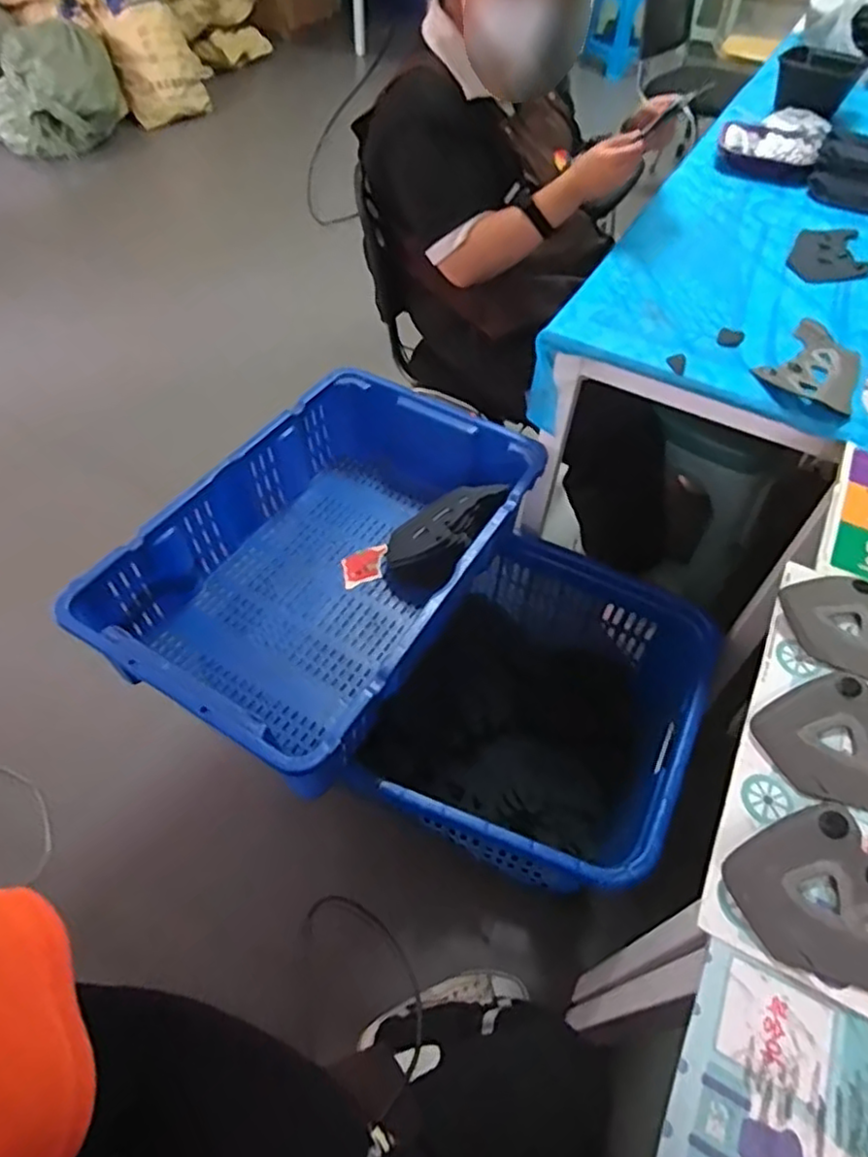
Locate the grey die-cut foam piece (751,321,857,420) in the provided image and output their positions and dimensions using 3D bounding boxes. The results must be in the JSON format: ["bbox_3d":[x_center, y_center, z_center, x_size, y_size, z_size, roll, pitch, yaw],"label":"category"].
[{"bbox_3d":[0.519,-0.285,0.879,0.127,0.019,0.162,38,59,23],"label":"grey die-cut foam piece"}]

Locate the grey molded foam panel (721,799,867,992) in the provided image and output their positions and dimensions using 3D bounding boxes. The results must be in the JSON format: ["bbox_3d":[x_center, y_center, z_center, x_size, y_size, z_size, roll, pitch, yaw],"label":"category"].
[{"bbox_3d":[0.319,0.239,0.459,0.206,0.008,0.127,30,56,19],"label":"grey molded foam panel"}]

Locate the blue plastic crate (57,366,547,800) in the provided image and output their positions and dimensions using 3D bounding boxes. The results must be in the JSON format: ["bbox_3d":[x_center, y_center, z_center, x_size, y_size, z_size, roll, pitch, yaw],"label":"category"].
[{"bbox_3d":[-0.140,-0.045,1.021,0.414,0.168,0.679,29,57,17],"label":"blue plastic crate"}]

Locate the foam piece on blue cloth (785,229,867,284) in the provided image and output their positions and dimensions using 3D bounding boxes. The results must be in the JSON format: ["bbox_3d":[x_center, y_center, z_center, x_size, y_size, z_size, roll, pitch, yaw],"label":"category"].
[{"bbox_3d":[0.661,-0.541,1.094,0.122,0.005,0.209,21,54,13],"label":"foam piece on blue cloth"}]

